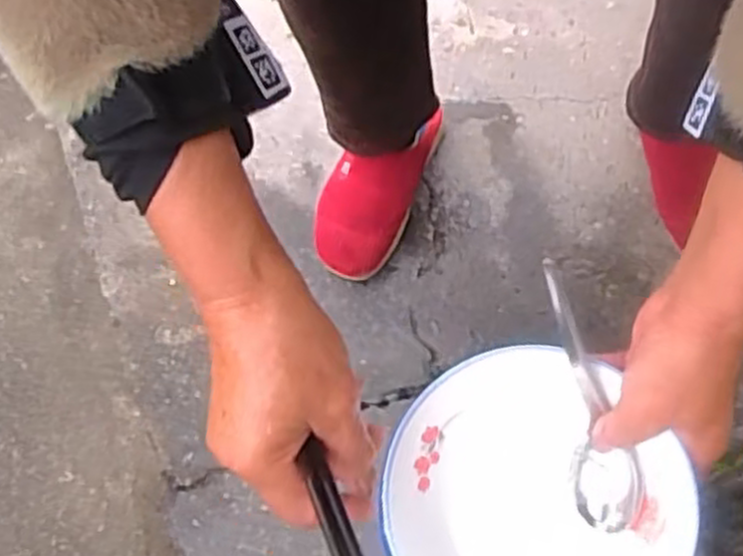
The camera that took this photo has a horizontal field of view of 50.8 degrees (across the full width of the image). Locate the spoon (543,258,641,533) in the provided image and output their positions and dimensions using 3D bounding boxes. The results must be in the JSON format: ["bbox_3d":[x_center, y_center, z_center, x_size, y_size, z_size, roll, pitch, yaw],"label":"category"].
[{"bbox_3d":[0.120,0.063,0.434,0.035,0.034,0.158,-16,106,-6],"label":"spoon"}]

